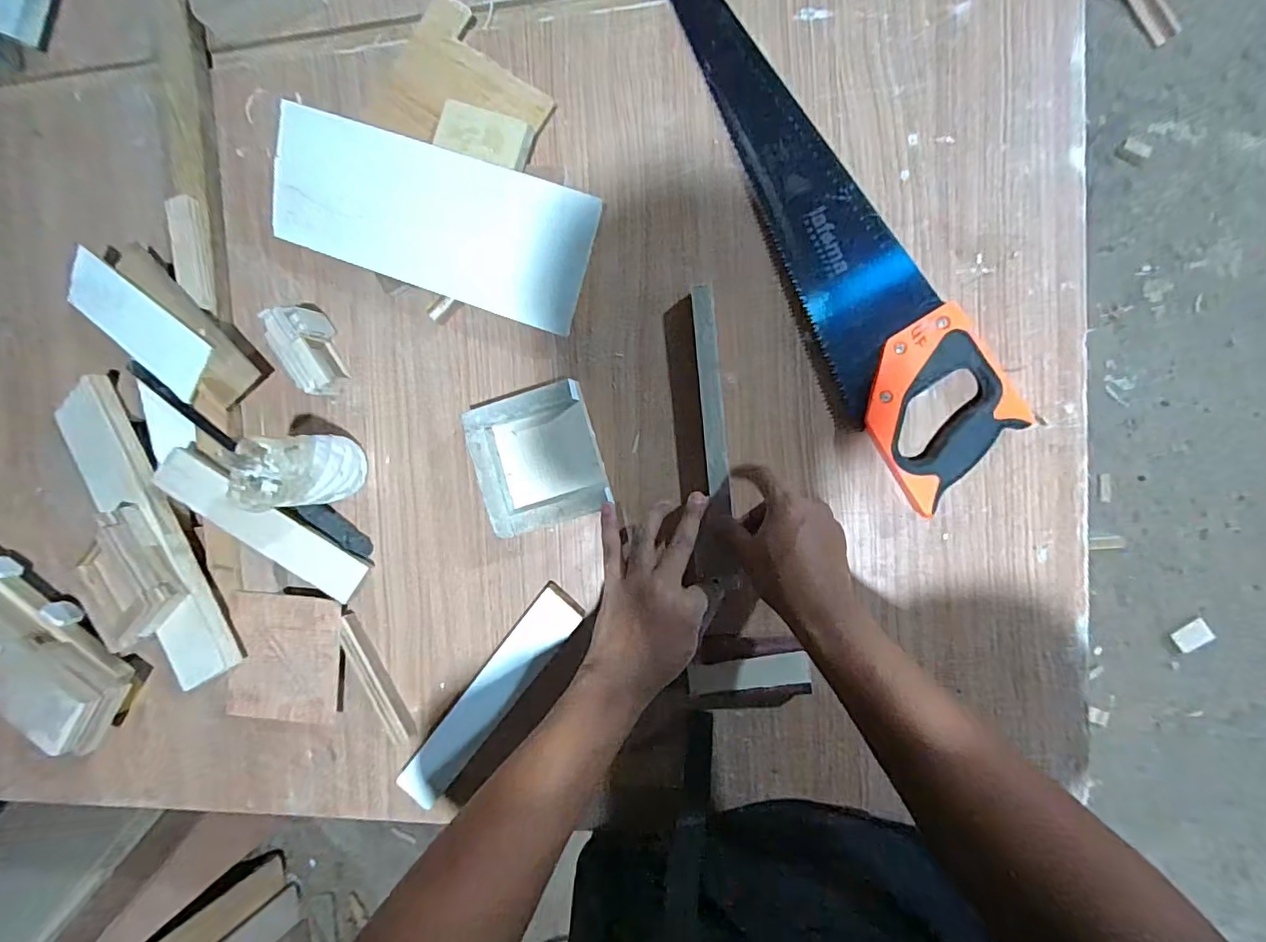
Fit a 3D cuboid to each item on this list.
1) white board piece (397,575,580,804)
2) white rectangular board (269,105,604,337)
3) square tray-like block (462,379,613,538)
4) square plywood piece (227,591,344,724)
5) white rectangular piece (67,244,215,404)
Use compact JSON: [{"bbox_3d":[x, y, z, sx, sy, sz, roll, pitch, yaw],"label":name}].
[{"bbox_3d":[-0.142,0.222,0.535,0.045,0.024,0.260,39,97,4],"label":"white board piece"},{"bbox_3d":[-0.185,-0.228,0.495,0.306,0.014,0.118,20,110,7],"label":"white rectangular board"},{"bbox_3d":[-0.087,-0.011,0.505,0.109,0.044,0.119,-16,91,8],"label":"square tray-like block"},{"bbox_3d":[-0.352,0.188,0.549,0.112,0.008,0.125,6,91,5],"label":"square plywood piece"},{"bbox_3d":[-0.491,-0.142,0.538,0.161,0.008,0.067,37,106,0],"label":"white rectangular piece"}]

